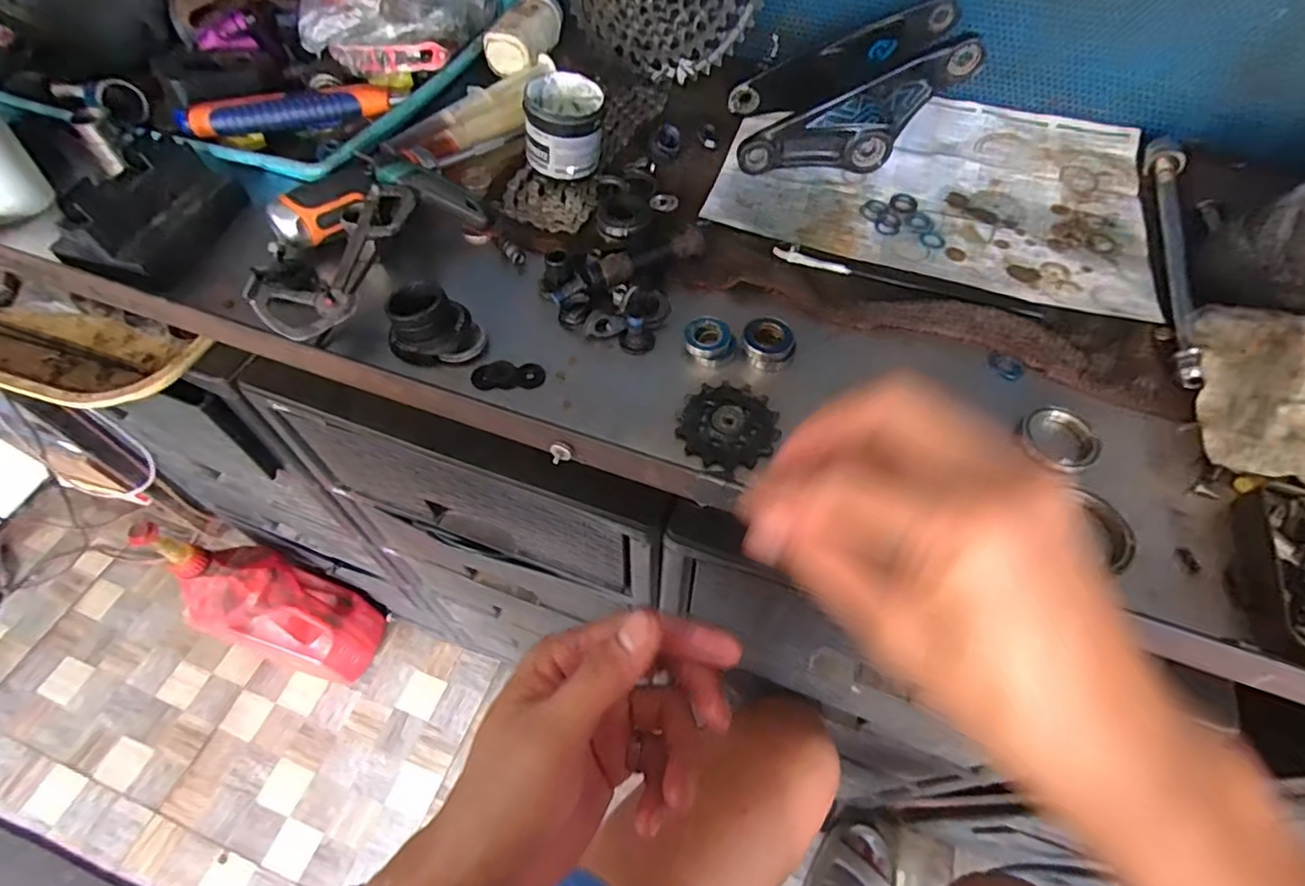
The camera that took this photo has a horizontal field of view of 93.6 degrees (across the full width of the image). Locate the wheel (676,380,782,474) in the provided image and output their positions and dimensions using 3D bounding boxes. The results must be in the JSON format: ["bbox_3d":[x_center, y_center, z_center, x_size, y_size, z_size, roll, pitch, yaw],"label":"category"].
[{"bbox_3d":[0.041,-0.010,0.329,0.051,0.009,0.051,0,56,-1],"label":"wheel"}]

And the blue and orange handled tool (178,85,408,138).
[{"bbox_3d":[-0.266,-0.249,0.449,0.147,0.026,0.031,-18,58,-12],"label":"blue and orange handled tool"}]

